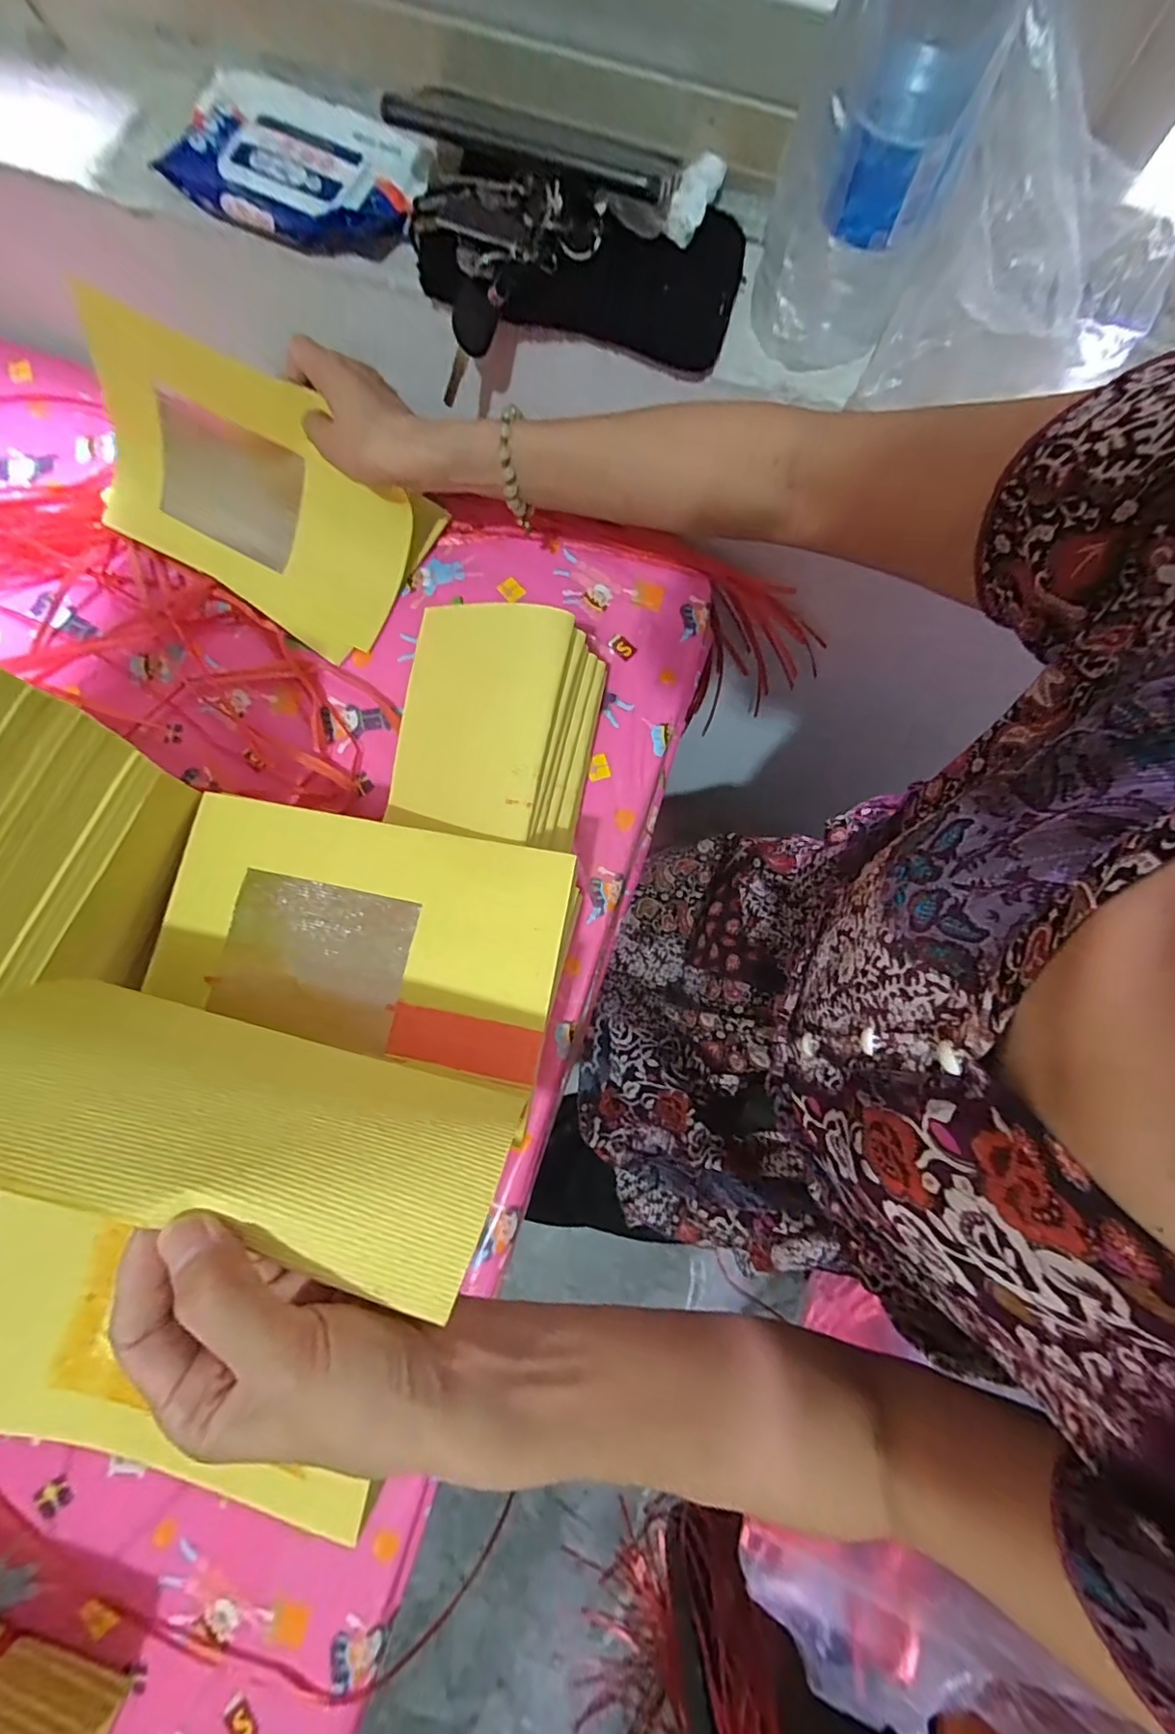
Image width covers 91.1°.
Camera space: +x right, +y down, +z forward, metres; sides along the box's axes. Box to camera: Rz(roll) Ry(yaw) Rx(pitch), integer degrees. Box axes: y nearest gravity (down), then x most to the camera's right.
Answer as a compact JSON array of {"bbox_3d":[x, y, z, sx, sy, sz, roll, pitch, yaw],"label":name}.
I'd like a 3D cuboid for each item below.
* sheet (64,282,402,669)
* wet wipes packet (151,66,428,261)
[{"bbox_3d":[-0.249,-0.282,0.440,0.223,0.045,0.153,30,124,-5],"label":"sheet"},{"bbox_3d":[-0.200,-0.480,0.393,0.178,0.023,0.110,28,80,5],"label":"wet wipes packet"}]

